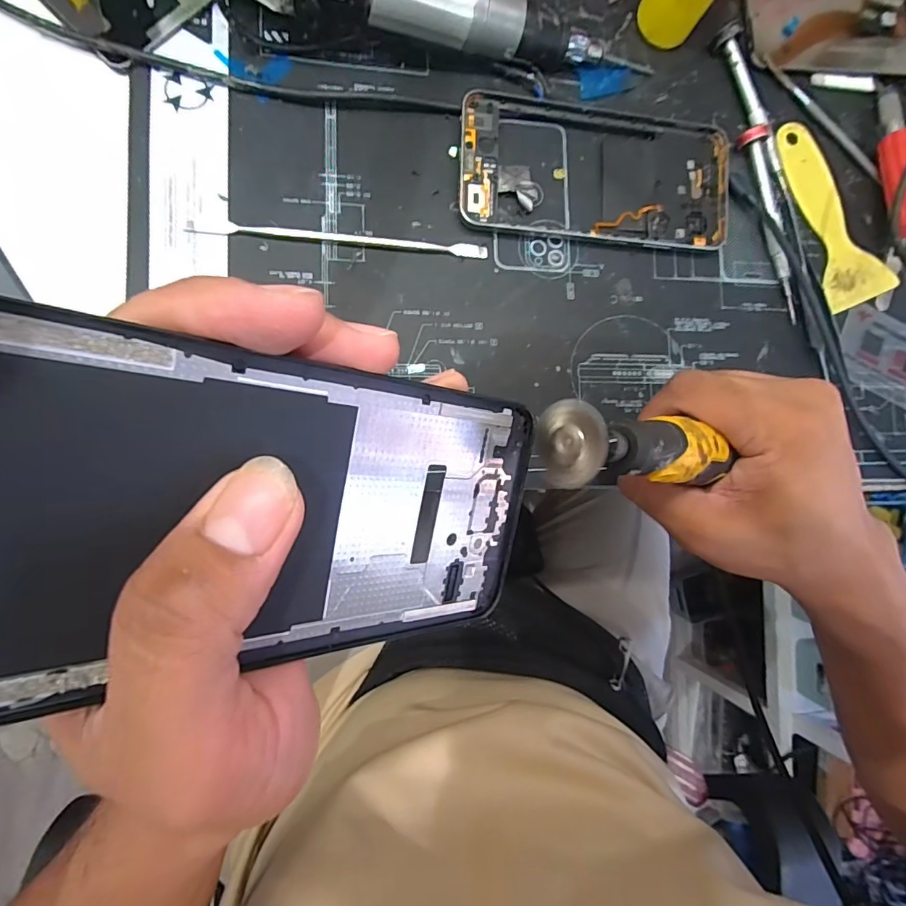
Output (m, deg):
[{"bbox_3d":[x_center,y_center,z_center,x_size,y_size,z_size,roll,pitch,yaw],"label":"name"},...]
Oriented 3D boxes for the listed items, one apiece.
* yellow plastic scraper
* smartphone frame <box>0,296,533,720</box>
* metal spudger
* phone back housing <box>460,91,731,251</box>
[{"bbox_3d":[0.240,-0.154,0.311,0.040,0.011,0.122,-21,90,-8],"label":"yellow plastic scraper"},{"bbox_3d":[-0.041,0.015,0.116,0.162,0.004,0.073,5,99,-42],"label":"smartphone frame"},{"bbox_3d":[-0.057,-0.117,0.267,0.154,0.005,0.007,1,87,-7],"label":"metal spudger"},{"bbox_3d":[0.085,-0.163,0.288,0.162,0.008,0.075,2,87,-7],"label":"phone back housing"}]

